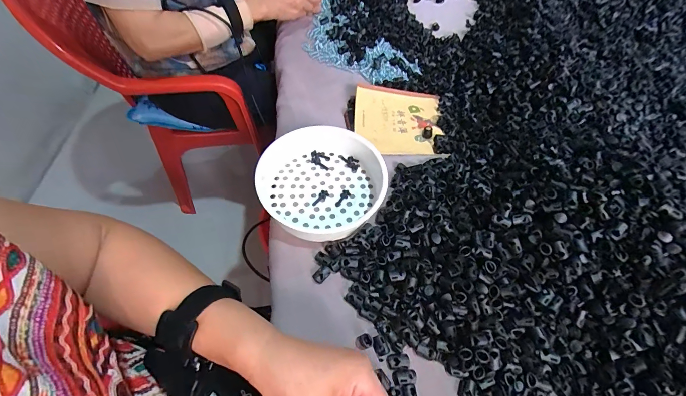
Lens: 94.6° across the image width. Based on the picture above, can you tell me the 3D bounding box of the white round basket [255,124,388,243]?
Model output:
[{"bbox_3d":[-0.023,-0.024,0.427,0.173,0.044,0.154,-15,59,-12],"label":"white round basket"}]

